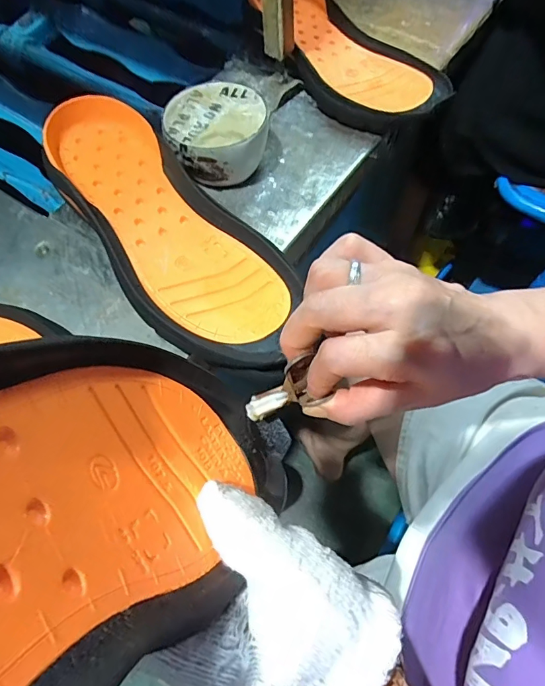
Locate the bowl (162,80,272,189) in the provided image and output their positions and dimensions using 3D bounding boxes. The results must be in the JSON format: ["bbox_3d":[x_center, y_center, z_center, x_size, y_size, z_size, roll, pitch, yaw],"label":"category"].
[{"bbox_3d":[-0.057,-0.218,0.464,0.099,0.057,0.101,-1,63,2],"label":"bowl"}]

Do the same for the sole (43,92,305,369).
[{"bbox_3d":[-0.090,-0.102,0.371,0.124,0.038,0.311,-40,69,-16],"label":"sole"}]

